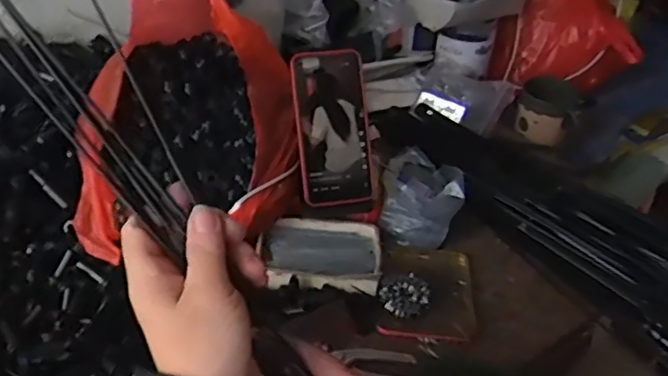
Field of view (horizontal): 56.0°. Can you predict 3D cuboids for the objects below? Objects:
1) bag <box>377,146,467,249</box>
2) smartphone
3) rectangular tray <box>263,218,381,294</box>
[{"bbox_3d":[0.102,0.010,0.734,0.093,0.050,0.116,10,40,7],"label":"bag"},{"bbox_3d":[-0.002,-0.064,0.674,0.076,0.161,0.010,-6,3,-13],"label":"smartphone"},{"bbox_3d":[-0.013,0.071,0.664,0.120,0.023,0.089,3,39,-2],"label":"rectangular tray"}]

